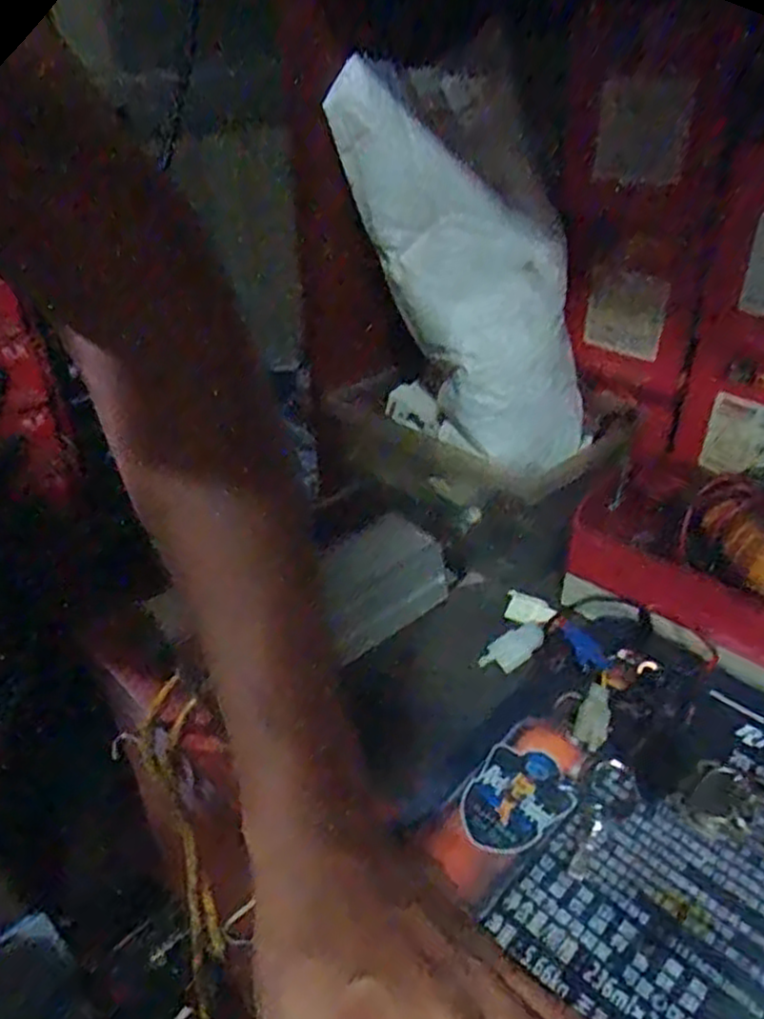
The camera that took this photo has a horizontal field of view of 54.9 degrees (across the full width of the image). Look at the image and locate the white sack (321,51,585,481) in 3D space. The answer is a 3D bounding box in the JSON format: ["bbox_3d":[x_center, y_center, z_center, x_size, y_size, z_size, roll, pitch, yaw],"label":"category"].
[{"bbox_3d":[0.054,-0.141,0.448,0.087,0.248,0.065,-26,-2,-31],"label":"white sack"}]

